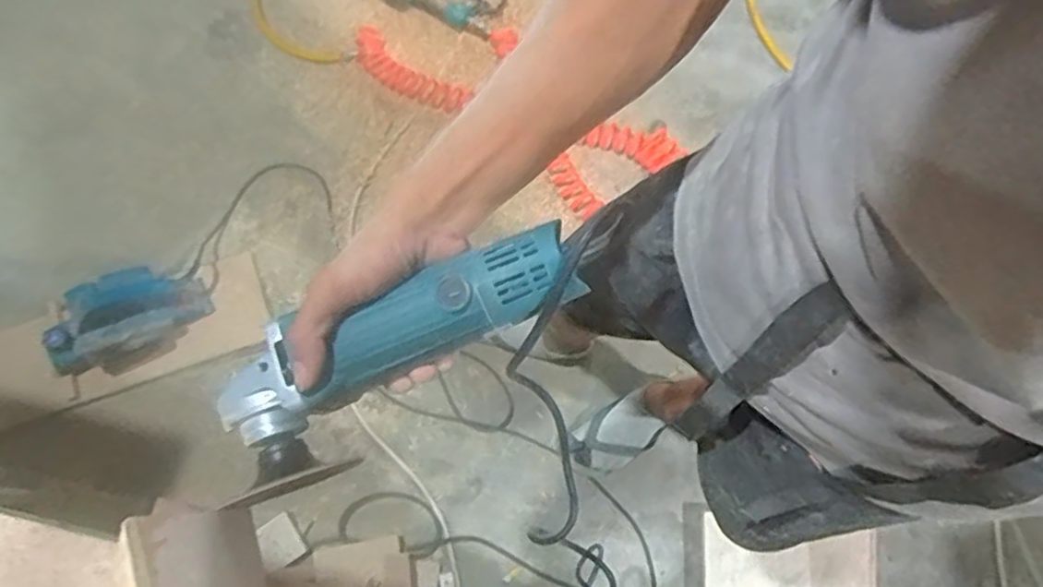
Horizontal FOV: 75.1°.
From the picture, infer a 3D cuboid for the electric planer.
[{"bbox_3d":[-0.752,0.047,1.276,0.283,0.155,0.169,-16,76,-6],"label":"electric planer"}]

